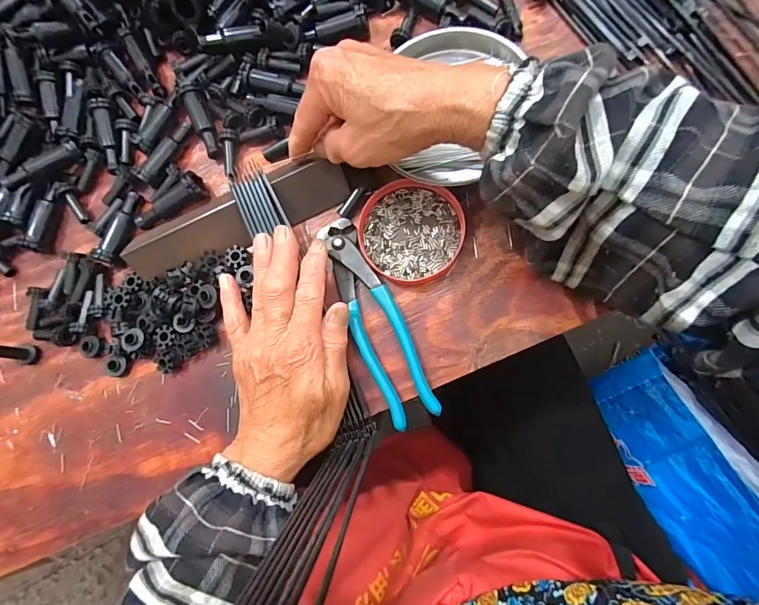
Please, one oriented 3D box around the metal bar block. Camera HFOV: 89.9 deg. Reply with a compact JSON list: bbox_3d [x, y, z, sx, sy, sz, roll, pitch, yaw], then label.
[{"bbox_3d":[-0.117,-0.064,0.311,0.190,0.010,0.039,-23,117,4],"label":"metal bar block"}]

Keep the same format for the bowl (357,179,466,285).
[{"bbox_3d":[0.024,-0.054,0.295,0.078,0.011,0.076,-1,84,7],"label":"bowl"}]

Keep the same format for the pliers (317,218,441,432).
[{"bbox_3d":[-0.004,0.011,0.289,0.038,0.013,0.163,-24,81,4],"label":"pliers"}]

